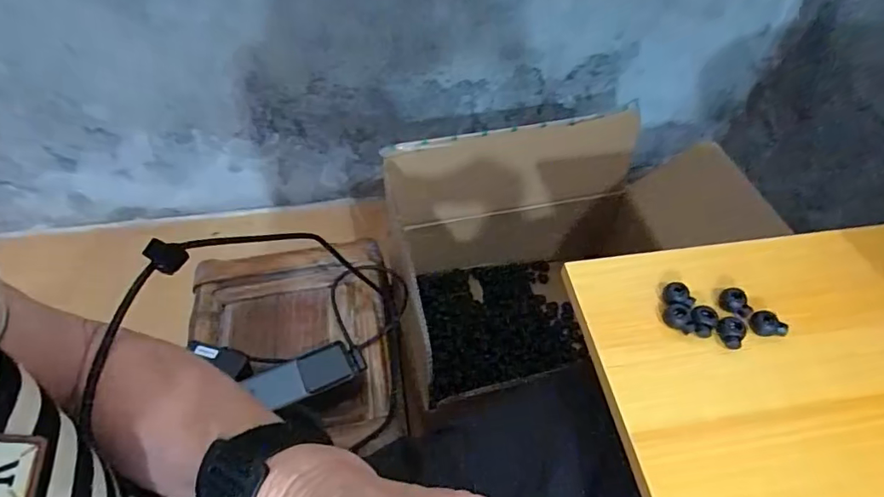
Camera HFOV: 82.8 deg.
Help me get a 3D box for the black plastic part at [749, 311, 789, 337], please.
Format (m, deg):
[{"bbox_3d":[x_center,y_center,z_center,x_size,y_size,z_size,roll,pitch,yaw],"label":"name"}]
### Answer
[{"bbox_3d":[0.227,0.053,0.349,0.021,0.010,0.015,8,53,4],"label":"black plastic part"}]

